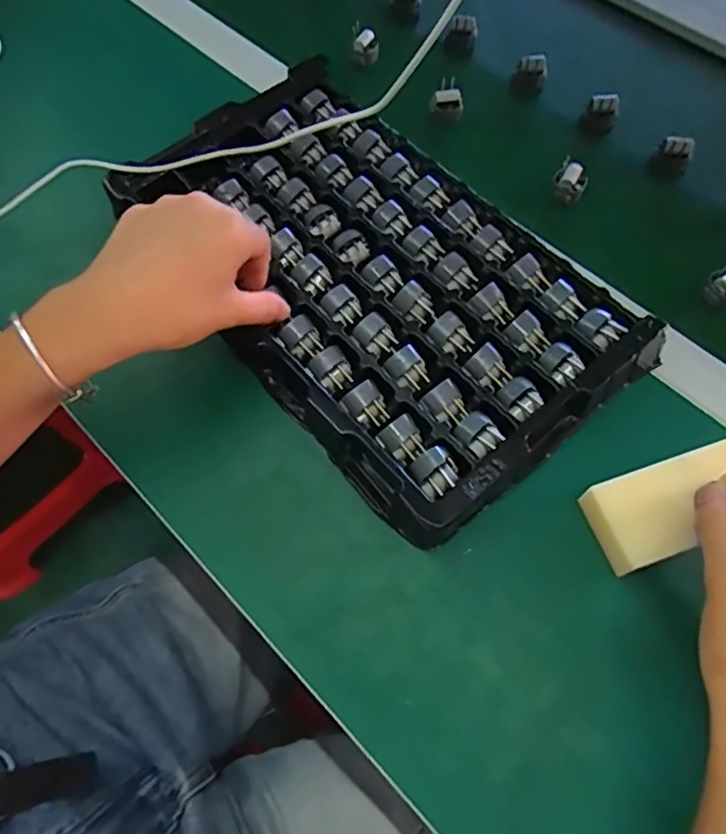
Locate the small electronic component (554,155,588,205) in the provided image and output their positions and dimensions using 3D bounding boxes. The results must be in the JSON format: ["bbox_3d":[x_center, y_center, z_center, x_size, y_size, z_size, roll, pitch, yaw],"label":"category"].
[{"bbox_3d":[0.167,-0.189,0.479,0.025,0.024,0.032,22,68,11],"label":"small electronic component"}]

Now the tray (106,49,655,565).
[{"bbox_3d":[-0.001,-0.106,0.419,0.206,0.032,0.356,-38,70,-15],"label":"tray"}]

